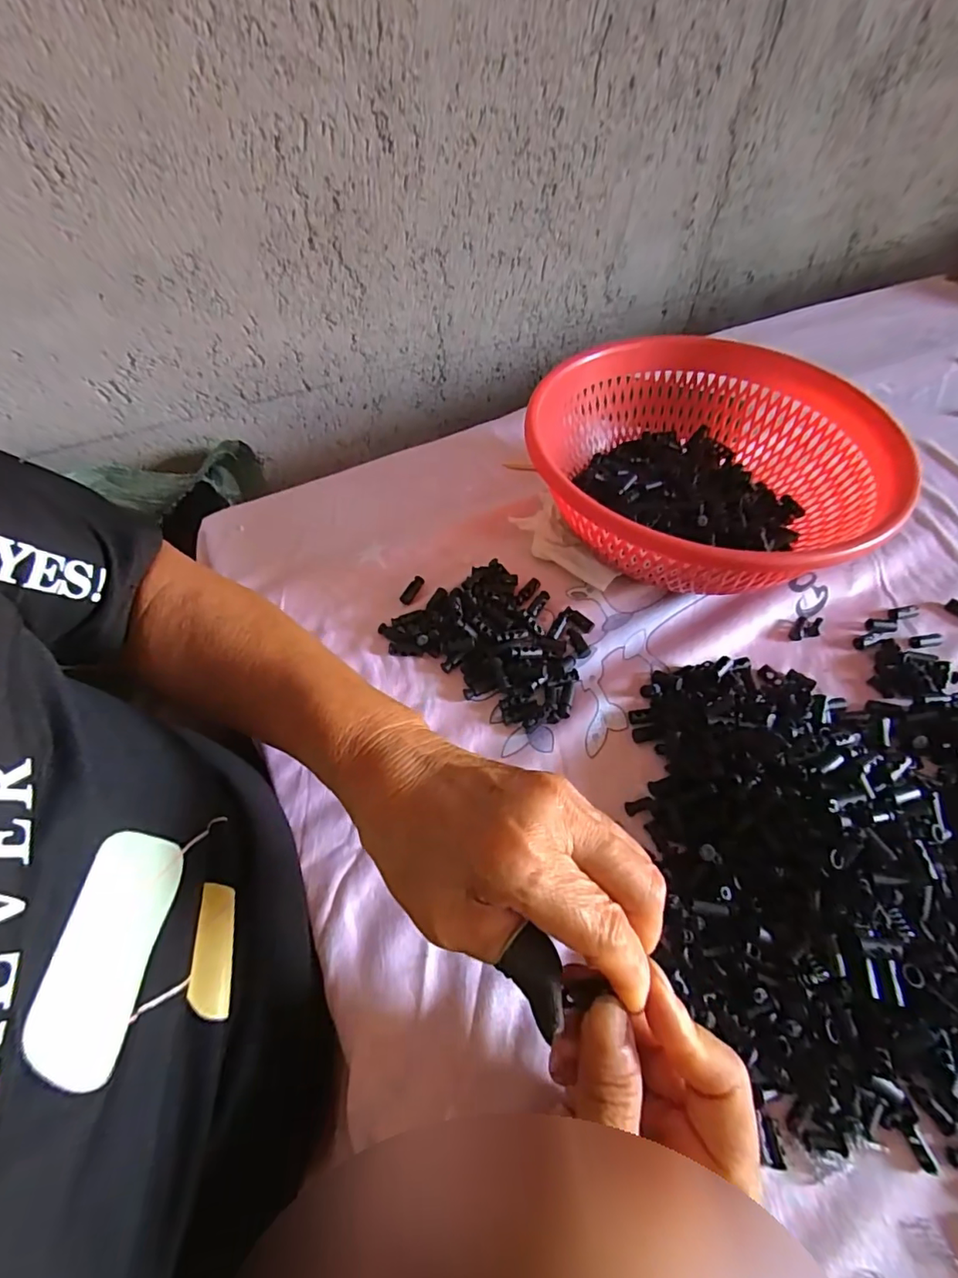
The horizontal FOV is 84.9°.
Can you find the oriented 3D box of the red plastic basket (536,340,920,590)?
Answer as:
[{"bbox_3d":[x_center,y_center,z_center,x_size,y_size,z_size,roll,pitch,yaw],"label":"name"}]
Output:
[{"bbox_3d":[0.166,-0.123,0.409,0.235,0.097,0.254,1,55,3],"label":"red plastic basket"}]

